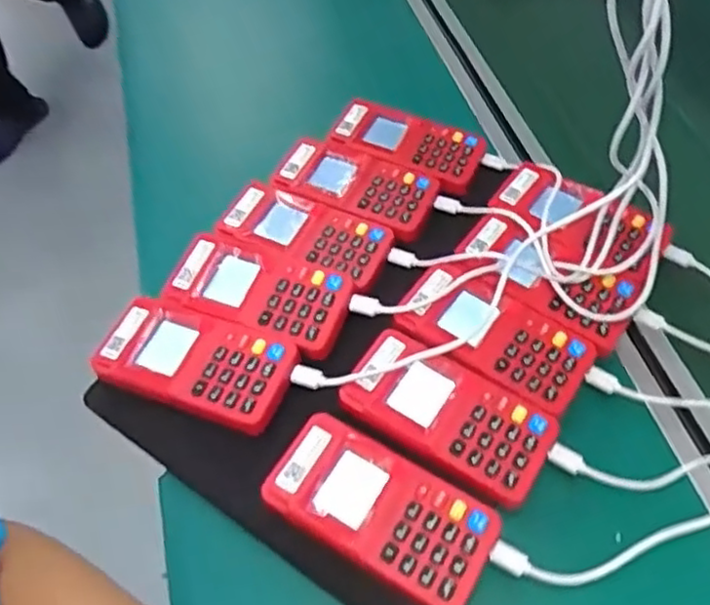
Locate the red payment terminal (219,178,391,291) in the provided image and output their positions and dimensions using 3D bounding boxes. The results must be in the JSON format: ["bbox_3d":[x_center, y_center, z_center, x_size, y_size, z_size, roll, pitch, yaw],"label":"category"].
[{"bbox_3d":[-0.033,-0.051,0.477,0.113,0.015,0.060,20,55,15],"label":"red payment terminal"}]

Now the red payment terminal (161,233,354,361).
[{"bbox_3d":[-0.063,-0.009,0.450,0.119,0.014,0.056,21,55,16],"label":"red payment terminal"}]

